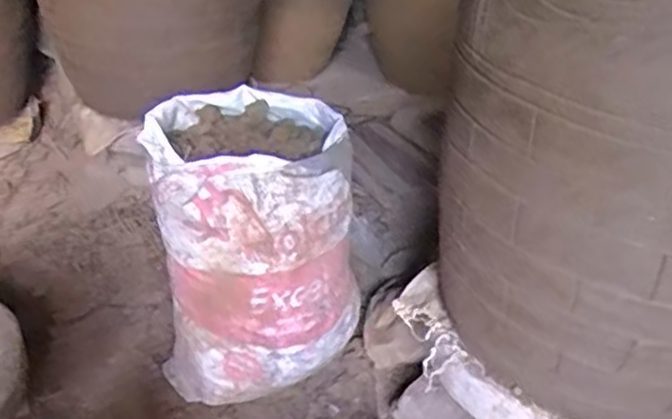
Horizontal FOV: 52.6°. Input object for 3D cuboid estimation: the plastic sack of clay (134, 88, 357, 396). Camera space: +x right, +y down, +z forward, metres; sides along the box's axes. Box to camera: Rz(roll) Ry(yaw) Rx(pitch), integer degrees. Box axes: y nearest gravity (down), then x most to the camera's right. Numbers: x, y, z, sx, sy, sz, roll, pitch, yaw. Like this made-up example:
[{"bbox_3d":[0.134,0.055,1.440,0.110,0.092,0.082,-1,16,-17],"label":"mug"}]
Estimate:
[{"bbox_3d":[-0.141,0.065,1.092,0.295,0.410,0.306,-7,35,-22],"label":"plastic sack of clay"}]

